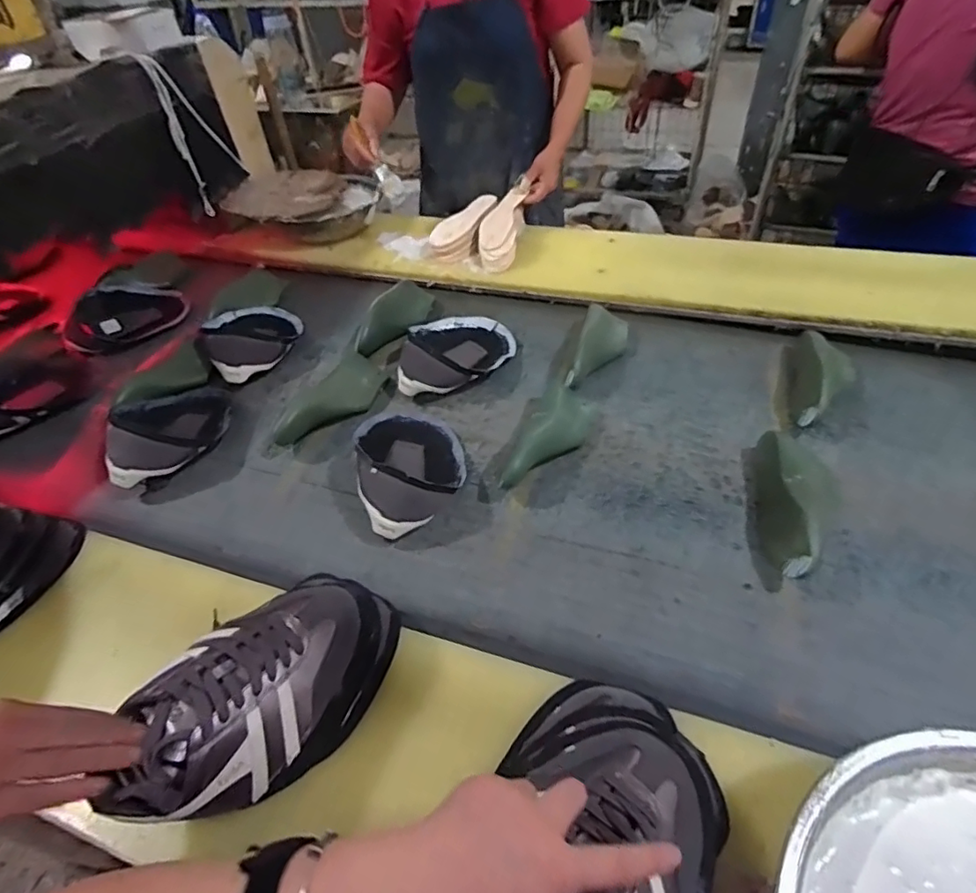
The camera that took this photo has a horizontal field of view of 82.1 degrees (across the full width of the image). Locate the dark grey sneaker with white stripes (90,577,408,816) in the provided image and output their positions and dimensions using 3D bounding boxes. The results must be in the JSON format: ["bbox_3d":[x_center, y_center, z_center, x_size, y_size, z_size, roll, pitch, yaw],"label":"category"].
[{"bbox_3d":[-0.198,0.220,0.525,0.132,0.127,0.252,33,56,32],"label":"dark grey sneaker with white stripes"}]

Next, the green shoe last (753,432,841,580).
[{"bbox_3d":[0.414,0.075,0.740,0.095,0.075,0.233,9,46,14],"label":"green shoe last"}]

